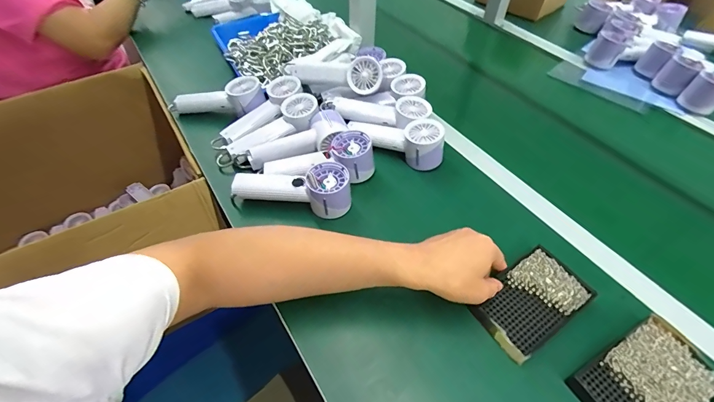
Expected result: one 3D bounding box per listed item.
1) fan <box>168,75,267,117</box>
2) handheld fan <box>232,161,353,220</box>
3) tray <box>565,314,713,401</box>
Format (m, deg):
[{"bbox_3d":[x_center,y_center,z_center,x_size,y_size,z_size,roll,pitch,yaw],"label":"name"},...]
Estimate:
[{"bbox_3d":[-0.265,-0.193,0.664,0.187,0.048,0.056,-6,50,11],"label":"fan"},{"bbox_3d":[-0.095,-0.023,0.529,0.177,0.054,0.065,8,51,6],"label":"handheld fan"},{"bbox_3d":[0.311,0.195,0.373,0.142,0.017,0.087,-23,54,-18],"label":"tray"}]

